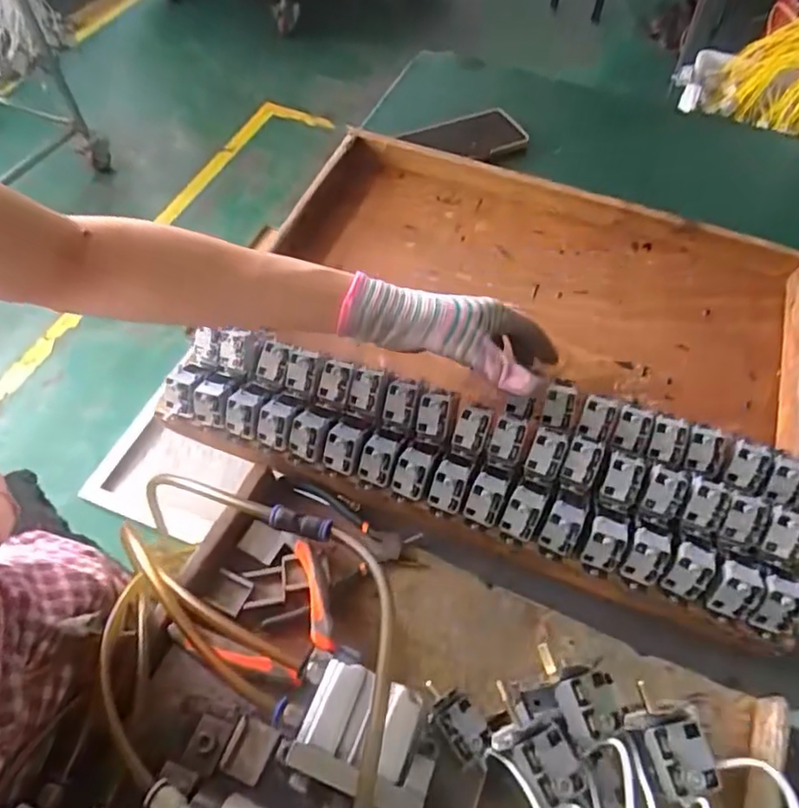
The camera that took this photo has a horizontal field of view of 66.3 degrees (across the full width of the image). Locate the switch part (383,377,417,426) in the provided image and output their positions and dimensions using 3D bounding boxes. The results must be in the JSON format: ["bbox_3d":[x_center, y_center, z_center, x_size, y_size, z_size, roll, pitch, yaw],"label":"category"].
[{"bbox_3d":[0.000,0.000,0.466,0.022,0.007,0.034,12,100,8],"label":"switch part"}]

